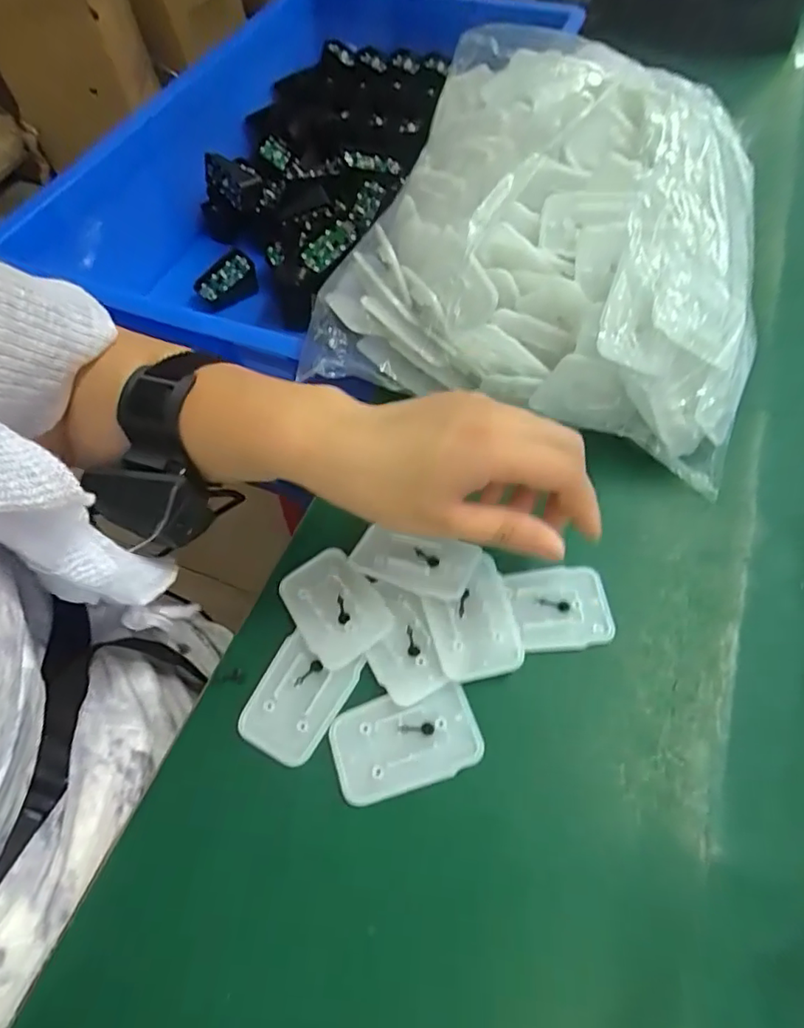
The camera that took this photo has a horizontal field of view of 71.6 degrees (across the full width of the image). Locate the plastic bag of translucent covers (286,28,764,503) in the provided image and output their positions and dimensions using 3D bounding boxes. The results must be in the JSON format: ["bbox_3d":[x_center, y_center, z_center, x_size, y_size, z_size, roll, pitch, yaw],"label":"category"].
[{"bbox_3d":[0.112,-0.210,0.378,0.267,0.109,0.309,18,63,14],"label":"plastic bag of translucent covers"}]

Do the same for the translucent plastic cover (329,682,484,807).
[{"bbox_3d":[0.001,0.110,0.271,0.069,0.009,0.042,-17,60,-5],"label":"translucent plastic cover"}]

